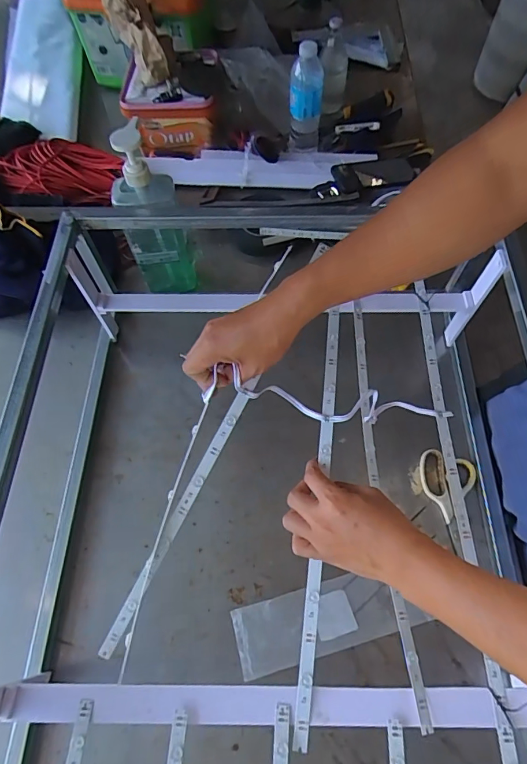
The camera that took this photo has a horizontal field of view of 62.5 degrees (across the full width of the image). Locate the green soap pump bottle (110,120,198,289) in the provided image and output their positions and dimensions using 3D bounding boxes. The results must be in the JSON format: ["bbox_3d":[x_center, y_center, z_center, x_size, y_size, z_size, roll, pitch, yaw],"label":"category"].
[{"bbox_3d":[-0.168,-0.248,0.671,0.095,0.280,0.057,-5,63,-1],"label":"green soap pump bottle"}]

